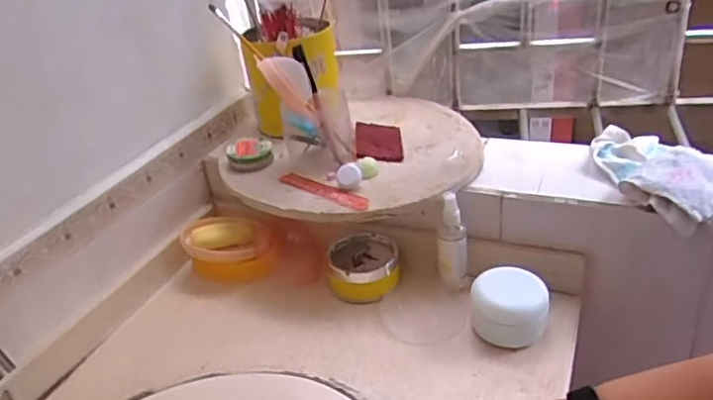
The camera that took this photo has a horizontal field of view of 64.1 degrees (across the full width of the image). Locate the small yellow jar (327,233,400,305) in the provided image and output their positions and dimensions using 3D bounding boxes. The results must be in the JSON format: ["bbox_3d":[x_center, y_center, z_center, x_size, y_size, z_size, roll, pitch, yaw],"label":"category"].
[{"bbox_3d":[0.011,0.095,0.812,0.096,0.051,0.095,-5,30,3],"label":"small yellow jar"}]

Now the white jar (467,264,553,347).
[{"bbox_3d":[0.189,0.135,0.707,0.089,0.068,0.080,3,32,16],"label":"white jar"}]

